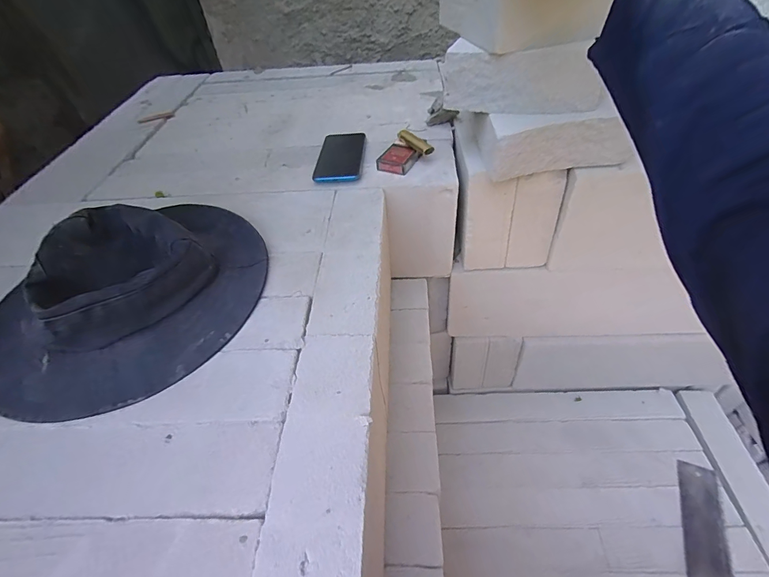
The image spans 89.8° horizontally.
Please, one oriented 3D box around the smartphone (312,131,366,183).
[{"bbox_3d":[-0.073,-0.228,0.660,0.077,0.006,0.168,-3,46,5],"label":"smartphone"}]

